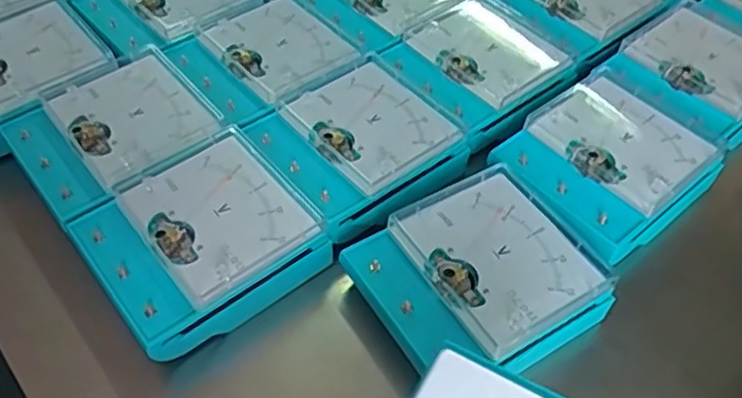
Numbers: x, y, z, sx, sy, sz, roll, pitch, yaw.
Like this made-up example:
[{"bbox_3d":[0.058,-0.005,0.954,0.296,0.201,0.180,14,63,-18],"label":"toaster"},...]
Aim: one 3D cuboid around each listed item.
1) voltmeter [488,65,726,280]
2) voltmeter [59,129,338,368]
[{"bbox_3d":[0.146,-0.016,0.431,0.126,0.050,0.101,-31,57,-23],"label":"voltmeter"},{"bbox_3d":[-0.098,0.023,0.383,0.116,0.036,0.102,-32,57,-24],"label":"voltmeter"}]

